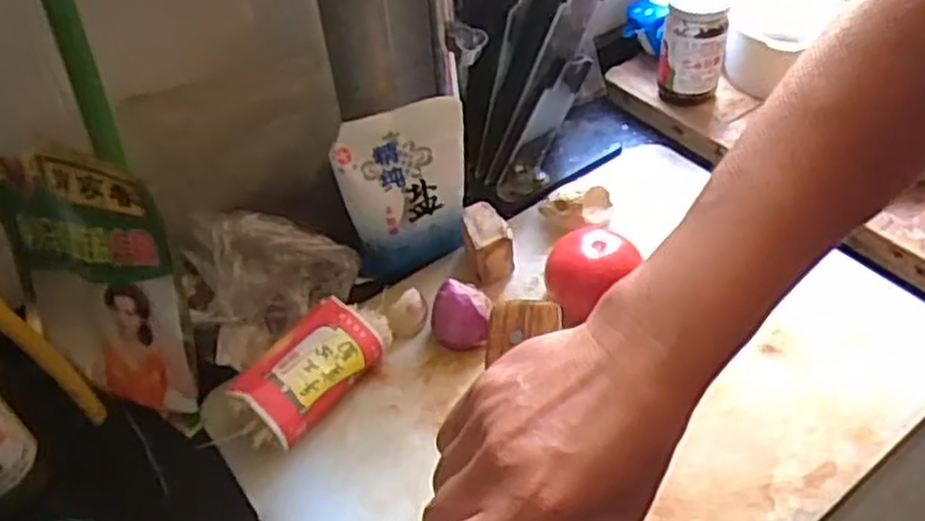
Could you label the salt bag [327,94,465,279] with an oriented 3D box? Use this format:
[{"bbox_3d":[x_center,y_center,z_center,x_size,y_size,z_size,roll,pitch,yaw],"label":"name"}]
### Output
[{"bbox_3d":[-0.045,-0.055,0.661,0.105,0.145,0.041,-17,46,-11],"label":"salt bag"}]

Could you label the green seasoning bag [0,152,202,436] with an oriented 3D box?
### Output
[{"bbox_3d":[-0.273,0.022,0.578,0.162,0.204,0.024,12,29,23],"label":"green seasoning bag"}]

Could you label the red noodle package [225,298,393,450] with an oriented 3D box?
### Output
[{"bbox_3d":[-0.111,0.078,0.581,0.062,0.042,0.135,23,52,26],"label":"red noodle package"}]

